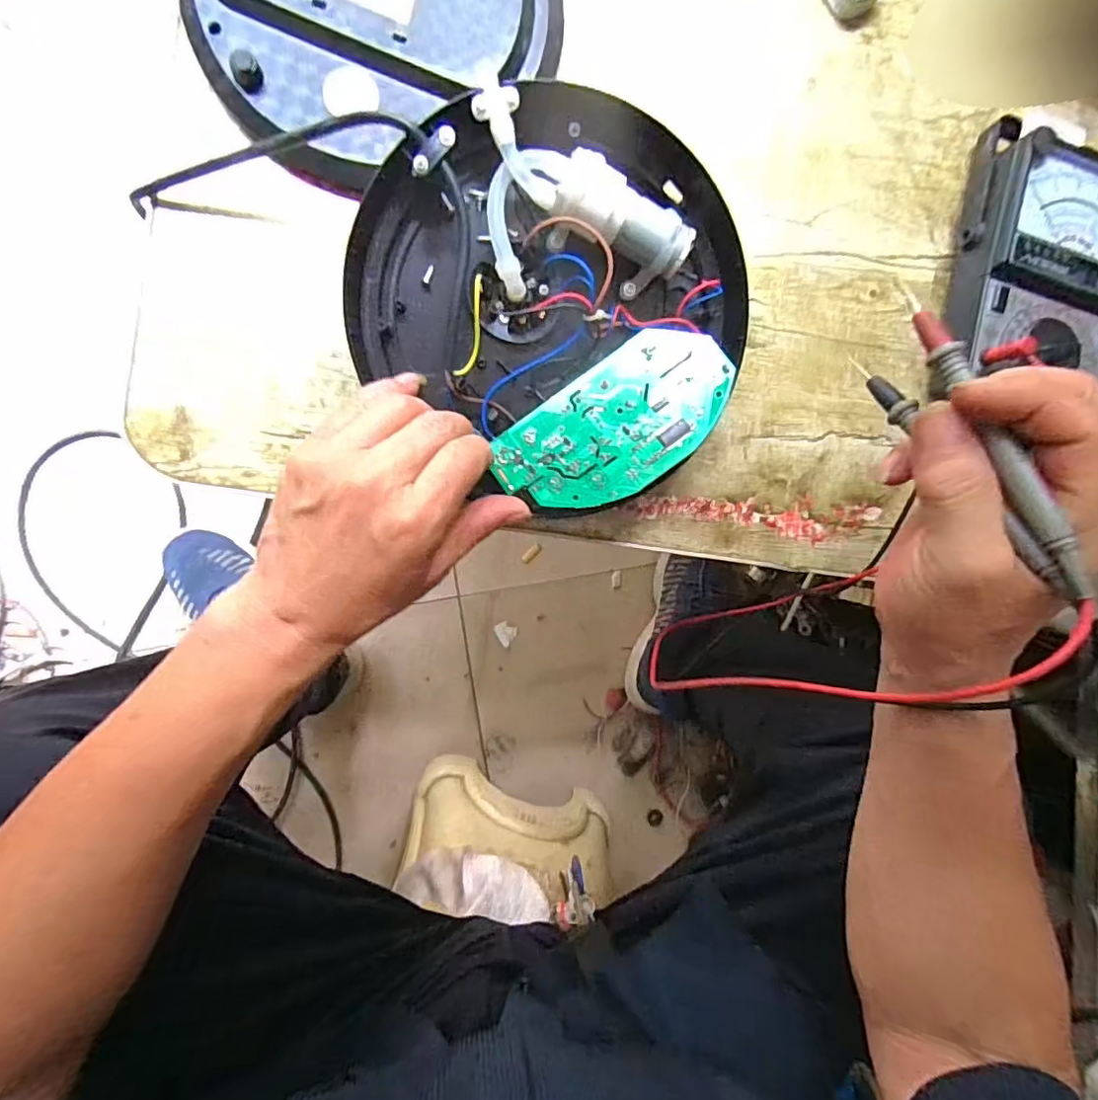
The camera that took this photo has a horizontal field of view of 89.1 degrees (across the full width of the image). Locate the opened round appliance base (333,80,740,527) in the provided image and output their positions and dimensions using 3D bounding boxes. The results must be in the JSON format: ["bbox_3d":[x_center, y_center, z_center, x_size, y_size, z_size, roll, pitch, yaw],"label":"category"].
[{"bbox_3d":[0.009,-0.130,0.314,0.206,0.053,0.209,0,92,-8],"label":"opened round appliance base"}]

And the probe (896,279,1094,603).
[{"bbox_3d":[0.175,-0.048,0.222,0.008,0.009,0.141,-17,75,-7],"label":"probe"}]

